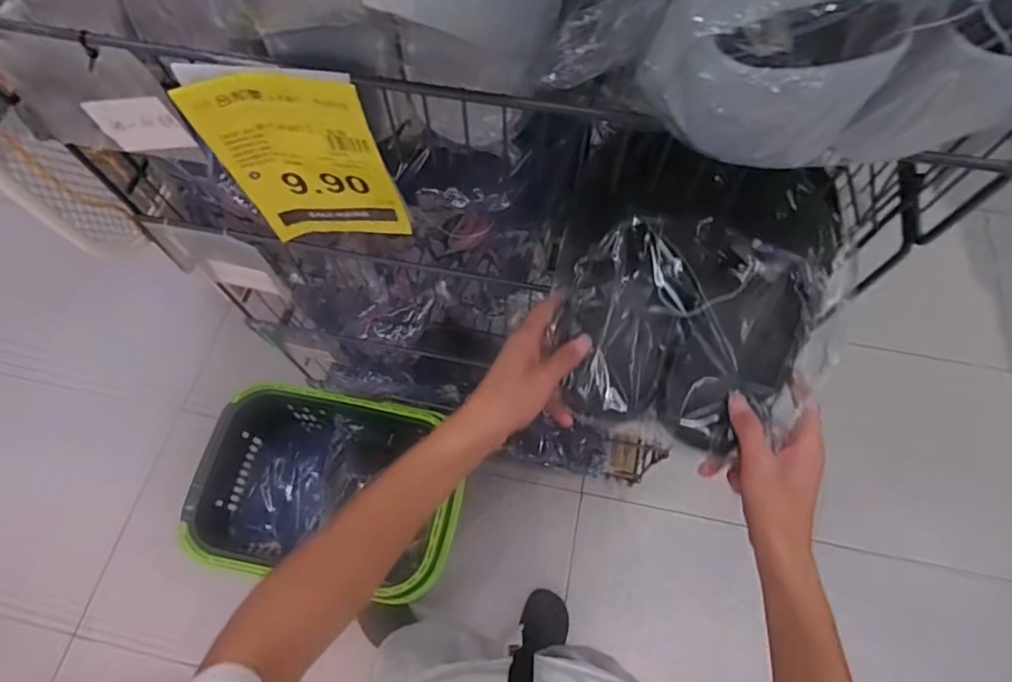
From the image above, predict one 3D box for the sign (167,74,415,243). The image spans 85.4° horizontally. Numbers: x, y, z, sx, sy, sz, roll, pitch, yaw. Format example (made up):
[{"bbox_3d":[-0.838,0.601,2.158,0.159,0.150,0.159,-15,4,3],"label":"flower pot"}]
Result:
[{"bbox_3d":[-0.172,-0.153,0.486,0.138,0.196,0.023,0,65,1],"label":"sign"}]

